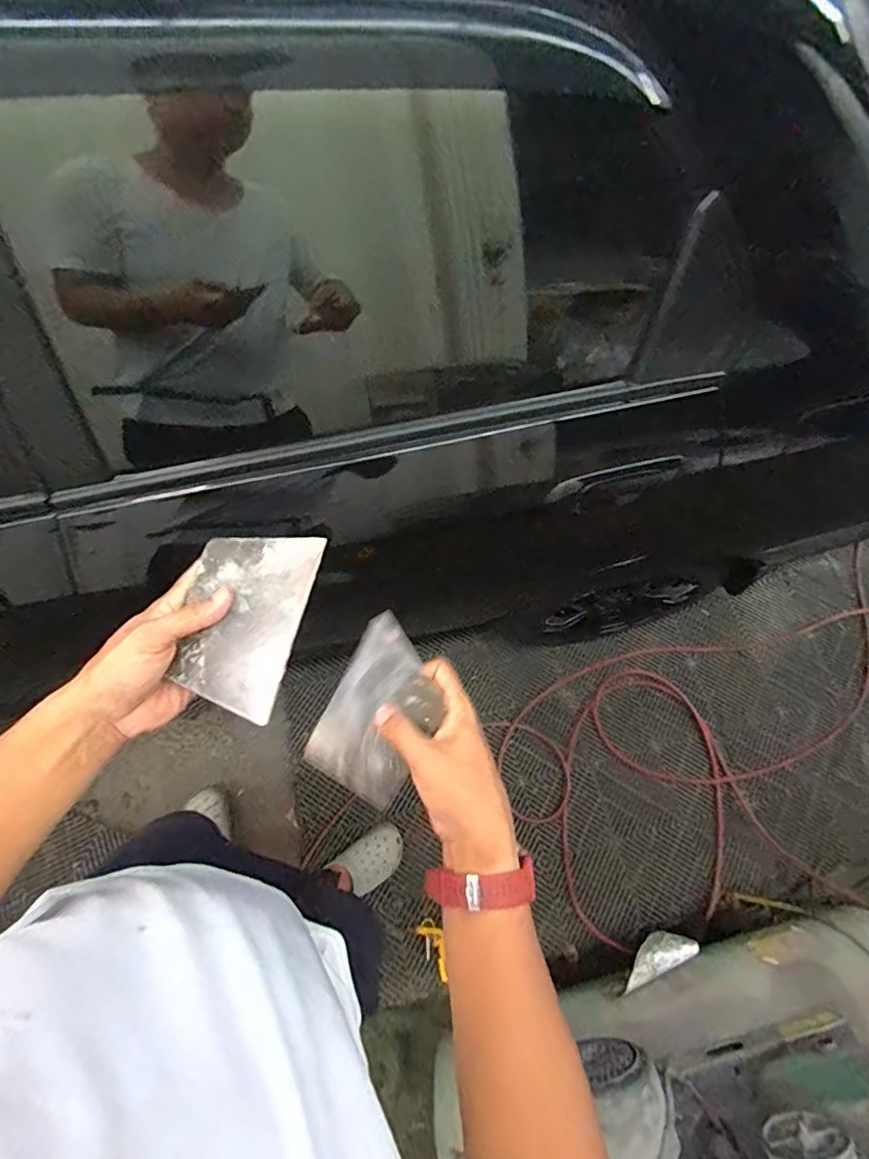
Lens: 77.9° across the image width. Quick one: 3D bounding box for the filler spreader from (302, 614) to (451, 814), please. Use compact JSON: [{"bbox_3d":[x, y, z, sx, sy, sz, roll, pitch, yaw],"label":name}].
[{"bbox_3d":[-0.048,0.115,0.458,0.096,0.009,0.148,35,102,29],"label":"filler spreader"}]

